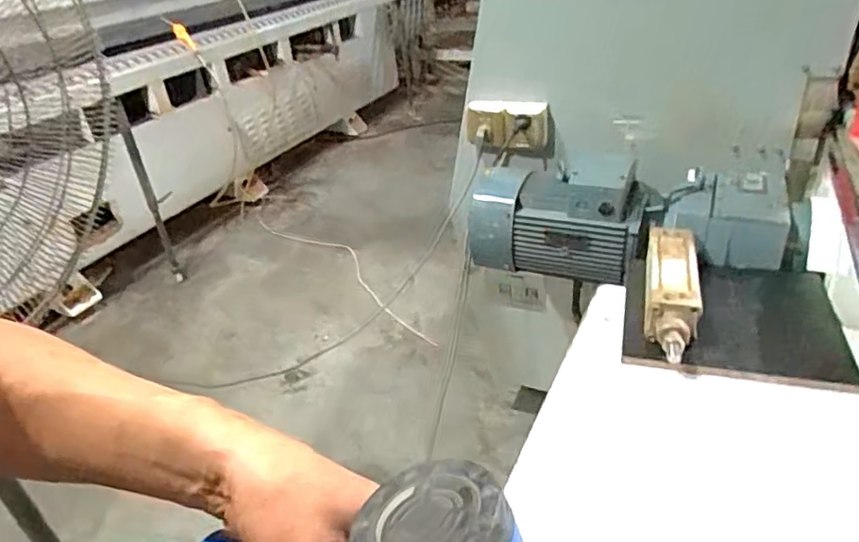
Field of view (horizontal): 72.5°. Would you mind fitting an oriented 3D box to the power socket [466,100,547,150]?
[{"bbox_3d":[0.165,-0.313,1.271,0.181,0.094,0.055,11,36,27],"label":"power socket"}]

